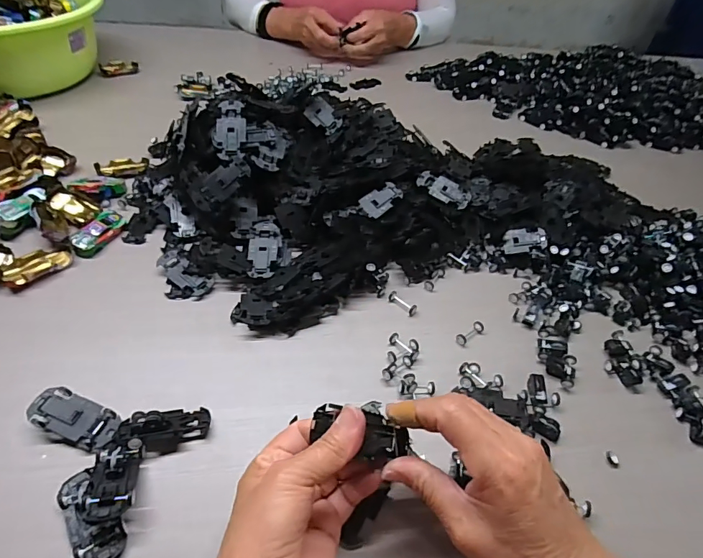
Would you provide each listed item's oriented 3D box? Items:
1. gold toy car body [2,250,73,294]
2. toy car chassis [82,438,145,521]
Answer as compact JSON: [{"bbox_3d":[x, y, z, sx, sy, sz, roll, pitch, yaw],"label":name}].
[{"bbox_3d":[-0.312,-0.013,0.434,0.030,0.011,0.059,31,50,22],"label":"gold toy car body"},{"bbox_3d":[-0.163,0.139,0.300,0.029,0.019,0.054,-2,46,-9],"label":"toy car chassis"}]

